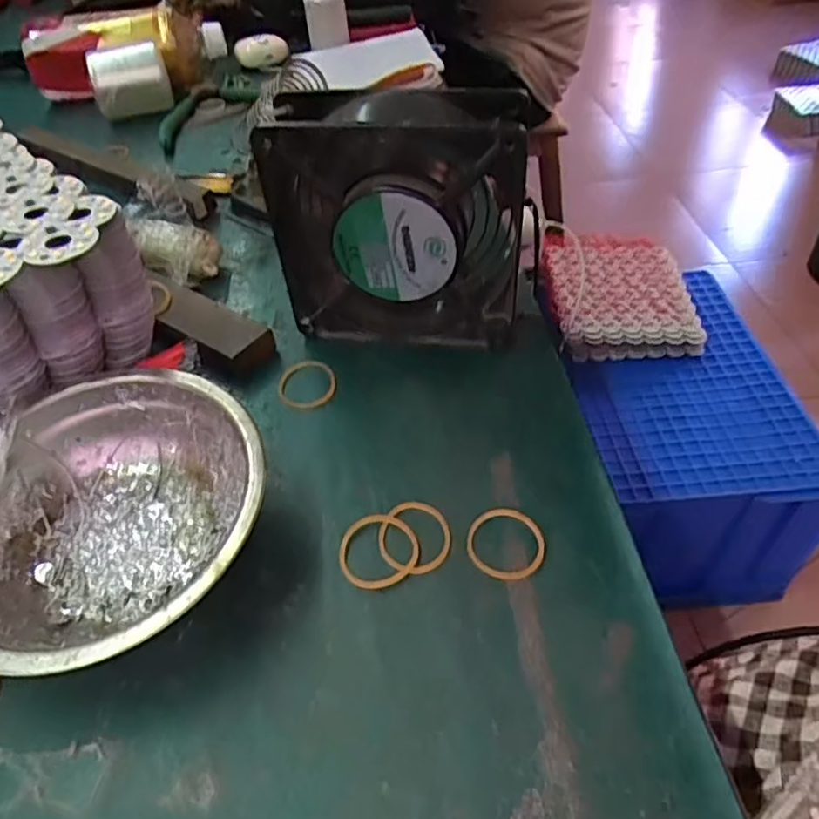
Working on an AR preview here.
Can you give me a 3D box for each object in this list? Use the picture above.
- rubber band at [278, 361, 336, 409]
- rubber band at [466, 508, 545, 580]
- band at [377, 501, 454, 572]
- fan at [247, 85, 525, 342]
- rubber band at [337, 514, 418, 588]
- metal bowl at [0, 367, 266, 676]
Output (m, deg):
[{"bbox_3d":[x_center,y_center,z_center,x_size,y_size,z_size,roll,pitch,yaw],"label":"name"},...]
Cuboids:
[{"bbox_3d":[-0.054,-0.014,0.333,0.030,0.005,0.034,-18,45,-4],"label":"rubber band"},{"bbox_3d":[0.040,0.053,0.260,0.031,0.004,0.033,6,48,10],"label":"rubber band"},{"bbox_3d":[0.002,0.052,0.264,0.030,0.004,0.034,-1,47,3],"label":"band"},{"bbox_3d":[-0.004,-0.092,0.320,0.119,0.122,0.047,4,47,9],"label":"fan"},{"bbox_3d":[-0.013,0.057,0.260,0.034,0.004,0.031,-2,47,2],"label":"rubber band"},{"bbox_3d":[-0.116,0.044,0.251,0.115,0.043,0.124,-2,47,2],"label":"metal bowl"}]

